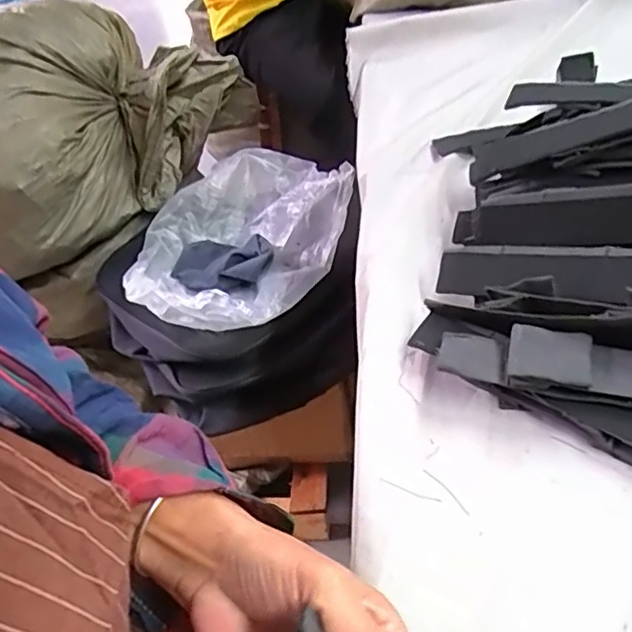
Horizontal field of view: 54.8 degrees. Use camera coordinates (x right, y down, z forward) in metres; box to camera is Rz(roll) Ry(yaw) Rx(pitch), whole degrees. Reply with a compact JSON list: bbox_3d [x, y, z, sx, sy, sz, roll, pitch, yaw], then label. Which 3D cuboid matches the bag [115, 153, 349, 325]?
[{"bbox_3d":[-0.138,-0.141,1.054,0.325,0.118,0.396,20,49,30],"label":"bag"}]

